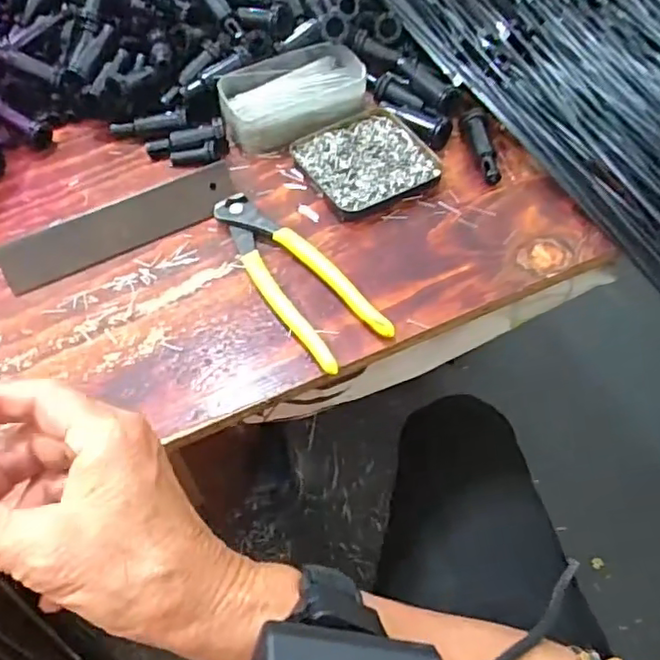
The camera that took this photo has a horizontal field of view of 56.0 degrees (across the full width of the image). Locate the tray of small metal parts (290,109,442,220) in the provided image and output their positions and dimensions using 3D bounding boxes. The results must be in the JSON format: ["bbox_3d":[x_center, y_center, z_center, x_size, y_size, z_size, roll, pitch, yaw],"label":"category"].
[{"bbox_3d":[0.028,-0.136,0.504,0.095,0.016,0.094,-26,58,-16],"label":"tray of small metal parts"}]

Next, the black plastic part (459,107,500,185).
[{"bbox_3d":[0.123,-0.150,0.503,0.021,0.022,0.073,-6,55,-2],"label":"black plastic part"}]

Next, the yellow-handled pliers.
[{"bbox_3d":[-0.028,-0.040,0.438,0.052,0.018,0.163,-32,59,-19],"label":"yellow-handled pliers"}]

